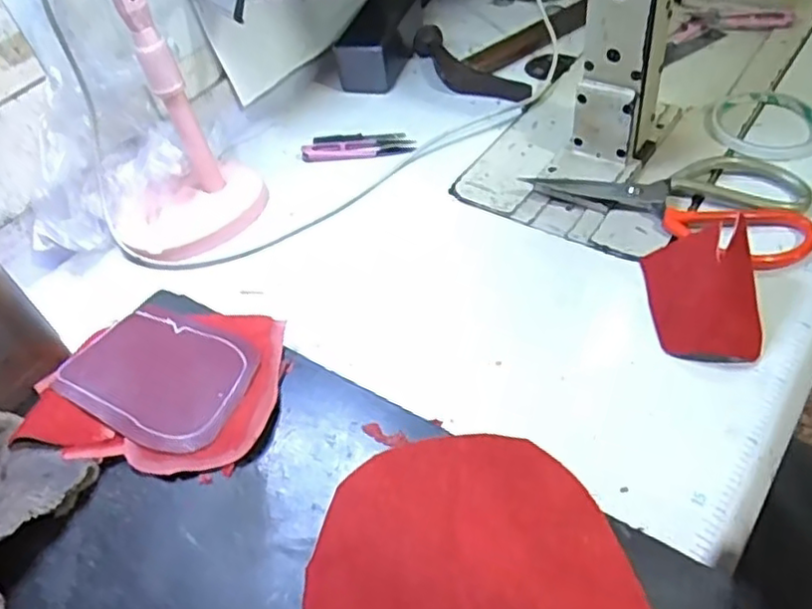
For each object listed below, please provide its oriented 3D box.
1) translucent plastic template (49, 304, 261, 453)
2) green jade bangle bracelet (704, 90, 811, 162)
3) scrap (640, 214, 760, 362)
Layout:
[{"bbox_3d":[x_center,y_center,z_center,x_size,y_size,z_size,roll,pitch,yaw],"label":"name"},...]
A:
[{"bbox_3d":[-0.151,0.041,0.413,0.114,0.009,0.085,20,53,22],"label":"translucent plastic template"},{"bbox_3d":[0.295,-0.149,0.546,0.092,0.008,0.088,-6,47,7],"label":"green jade bangle bracelet"},{"bbox_3d":[0.187,-0.012,0.423,0.057,0.045,0.093,-2,48,10],"label":"scrap"}]

